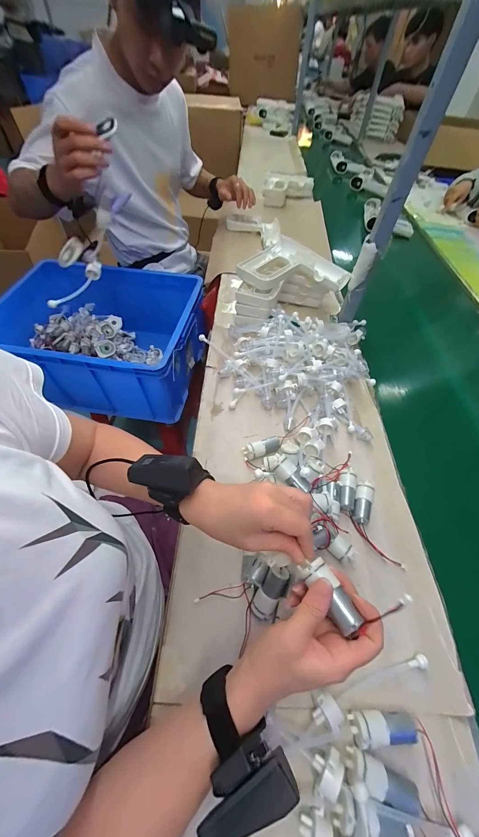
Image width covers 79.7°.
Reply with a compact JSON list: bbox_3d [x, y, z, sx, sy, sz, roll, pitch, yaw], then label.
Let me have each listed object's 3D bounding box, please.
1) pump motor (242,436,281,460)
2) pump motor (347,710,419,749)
[{"bbox_3d":[0.039,0.051,0.484,0.065,0.025,0.024,-16,56,-15],"label":"pump motor"},{"bbox_3d":[0.147,0.314,0.293,0.065,0.022,0.025,0,54,-4],"label":"pump motor"}]

